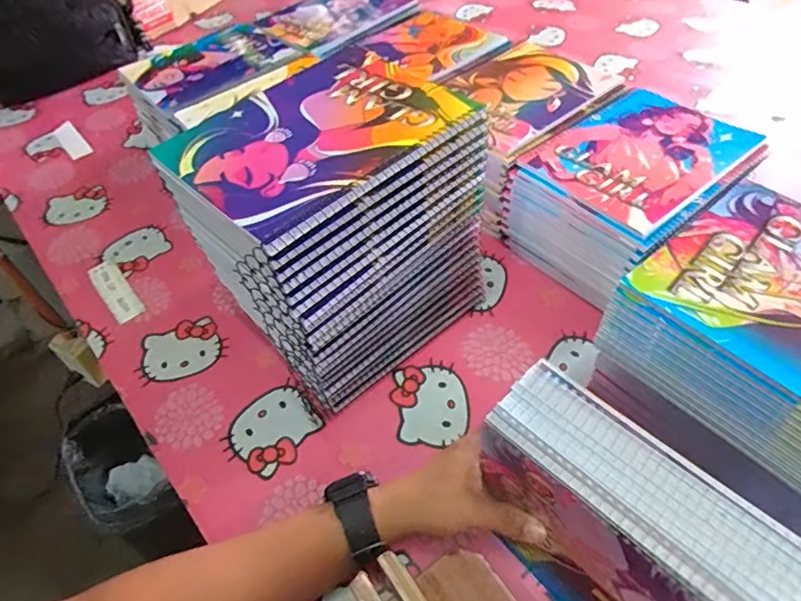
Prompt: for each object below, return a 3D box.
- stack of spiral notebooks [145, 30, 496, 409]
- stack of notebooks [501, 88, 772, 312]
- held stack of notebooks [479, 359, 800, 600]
[{"bbox_3d":[-0.053,-0.045,0.461,0.213,0.239,0.148,-38,57,-24],"label":"stack of spiral notebooks"},{"bbox_3d":[0.235,-0.114,0.551,0.203,0.096,0.150,-31,55,-20],"label":"stack of notebooks"},{"bbox_3d":[0.138,0.152,0.325,0.072,0.137,0.193,-39,57,-24],"label":"held stack of notebooks"}]

